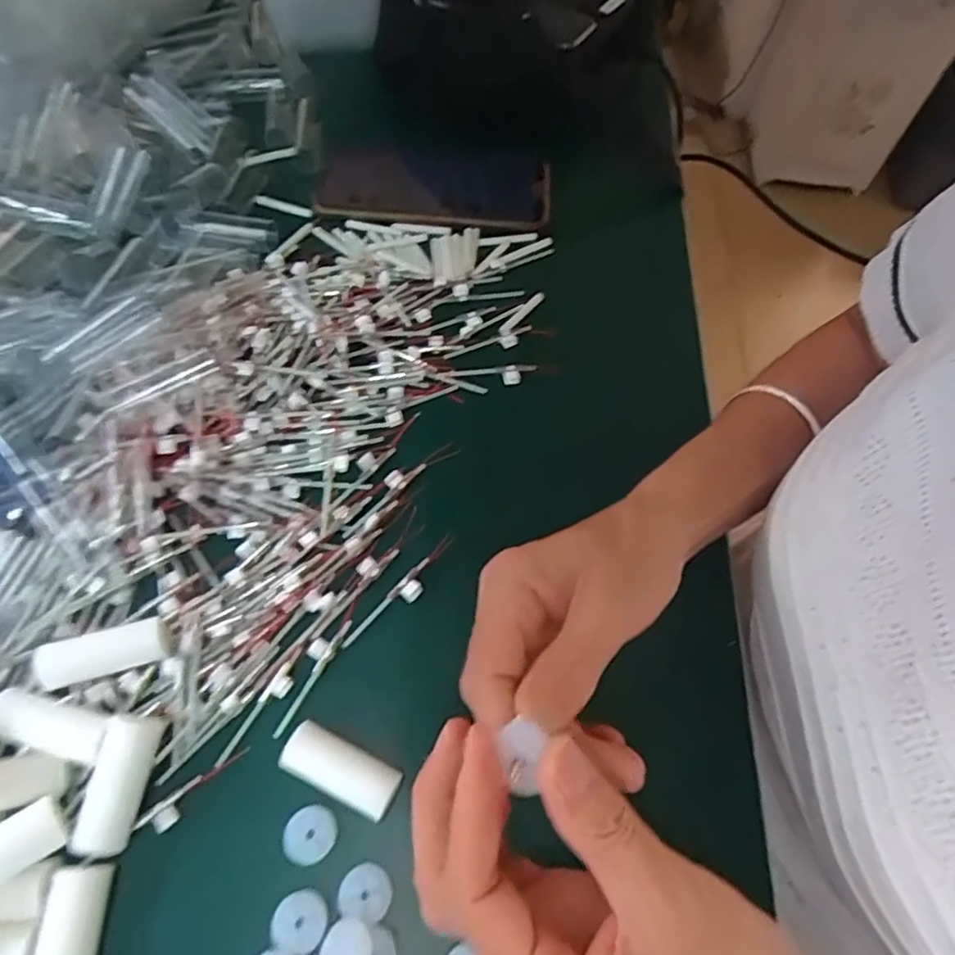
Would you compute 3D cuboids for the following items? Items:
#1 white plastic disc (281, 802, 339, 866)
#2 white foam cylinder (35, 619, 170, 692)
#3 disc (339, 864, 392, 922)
[{"bbox_3d":[-0.072,0.153,0.276,0.022,0.004,0.021,1,62,-2],"label":"white plastic disc"},{"bbox_3d":[-0.168,0.079,0.293,0.052,0.017,0.018,-17,64,-12],"label":"white foam cylinder"},{"bbox_3d":[-0.046,0.170,0.265,0.021,0.004,0.019,14,62,5],"label":"disc"}]

